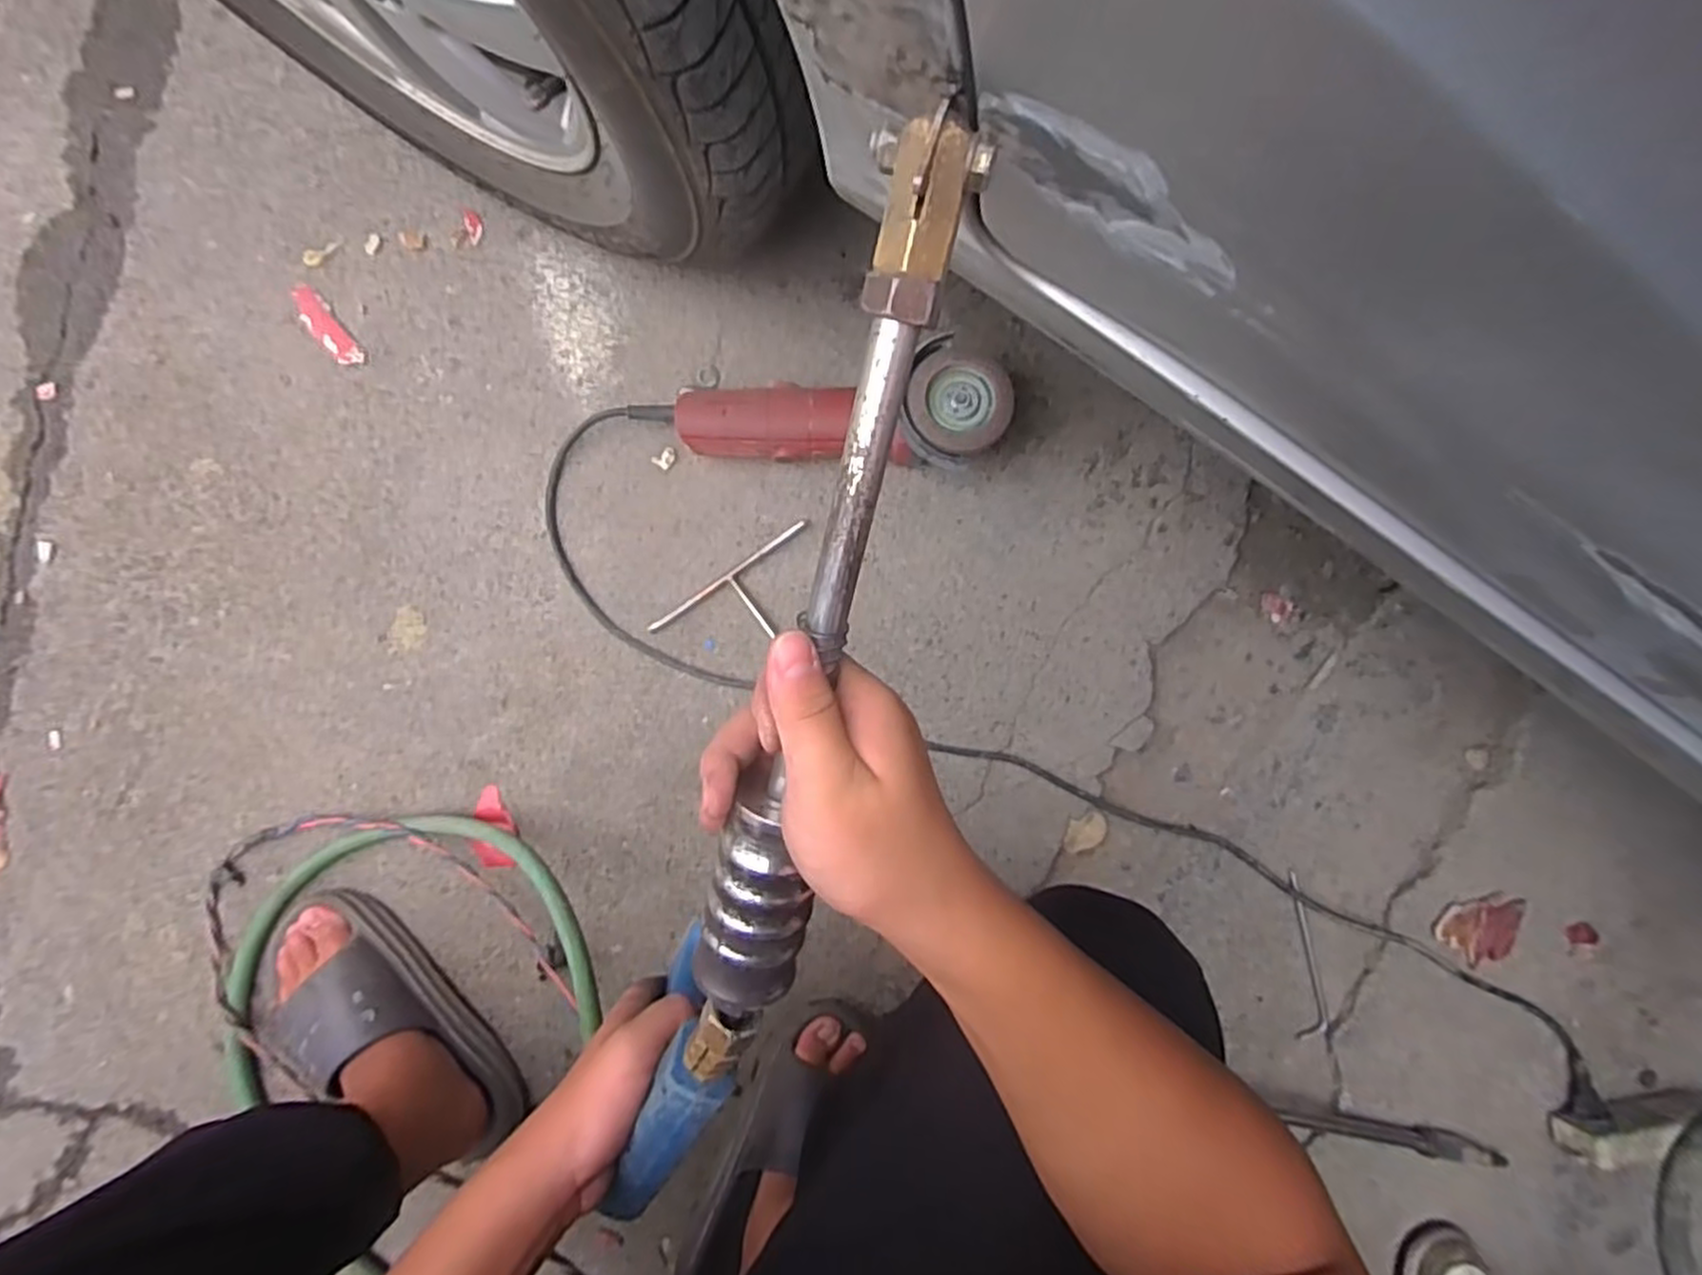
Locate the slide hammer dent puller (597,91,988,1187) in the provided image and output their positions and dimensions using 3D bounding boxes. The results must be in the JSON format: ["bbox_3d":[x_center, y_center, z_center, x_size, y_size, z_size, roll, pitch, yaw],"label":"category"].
[{"bbox_3d":[-0.035,0.086,0.320,0.048,0.032,0.524,13,111,-7],"label":"slide hammer dent puller"}]

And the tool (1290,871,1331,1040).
[{"bbox_3d":[0.465,0.326,0.776,0.033,0.006,0.168,-7,93,-7],"label":"tool"}]

